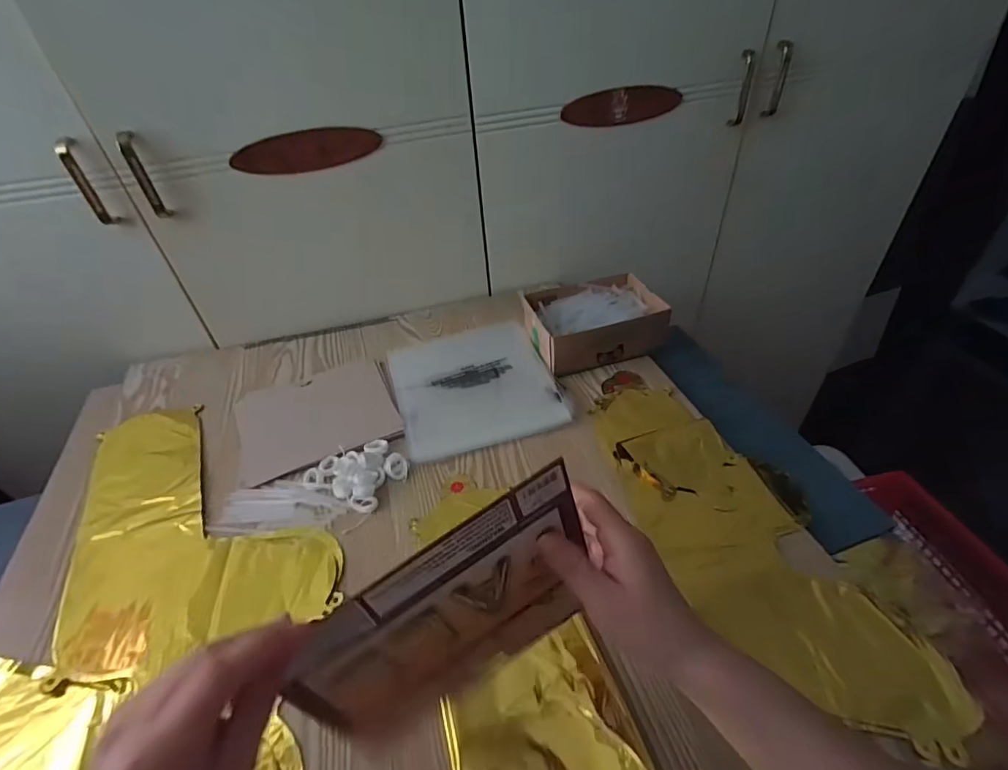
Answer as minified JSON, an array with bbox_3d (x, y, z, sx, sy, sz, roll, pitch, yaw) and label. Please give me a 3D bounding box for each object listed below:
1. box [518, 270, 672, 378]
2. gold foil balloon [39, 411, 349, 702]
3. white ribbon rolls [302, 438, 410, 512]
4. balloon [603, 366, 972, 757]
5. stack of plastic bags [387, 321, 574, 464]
[{"bbox_3d":[0.137,-0.098,0.709,0.204,0.060,0.142,-15,43,-9],"label":"box"},{"bbox_3d":[-0.343,0.132,0.548,0.248,0.008,0.363,-21,44,-15],"label":"gold foil balloon"},{"bbox_3d":[-0.170,0.094,0.568,0.101,0.021,0.086,23,50,29],"label":"white ribbon rolls"},{"bbox_3d":[0.234,0.134,0.504,0.166,0.034,0.431,-17,43,-11],"label":"balloon"},{"bbox_3d":[-0.043,-0.006,0.670,0.206,0.015,0.223,-16,43,-10],"label":"stack of plastic bags"}]

